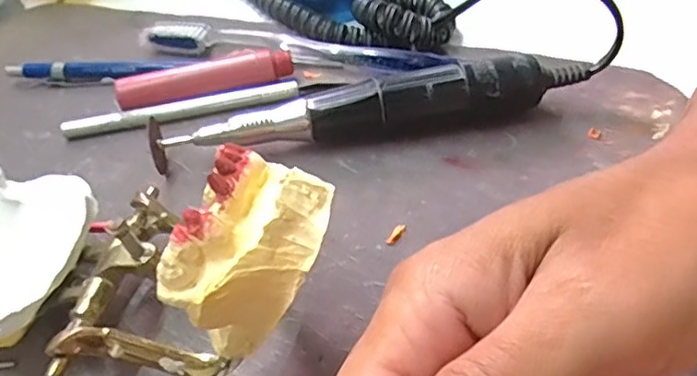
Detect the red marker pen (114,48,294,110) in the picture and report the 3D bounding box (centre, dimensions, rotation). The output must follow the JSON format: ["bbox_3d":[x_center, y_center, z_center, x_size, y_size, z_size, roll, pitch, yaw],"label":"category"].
[{"bbox_3d":[-0.071,-0.055,0.307,0.085,0.017,0.019,-12,48,-6],"label":"red marker pen"}]

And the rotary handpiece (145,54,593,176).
[{"bbox_3d":[0.009,-0.035,0.276,0.193,0.029,0.024,-8,48,-2],"label":"rotary handpiece"}]

